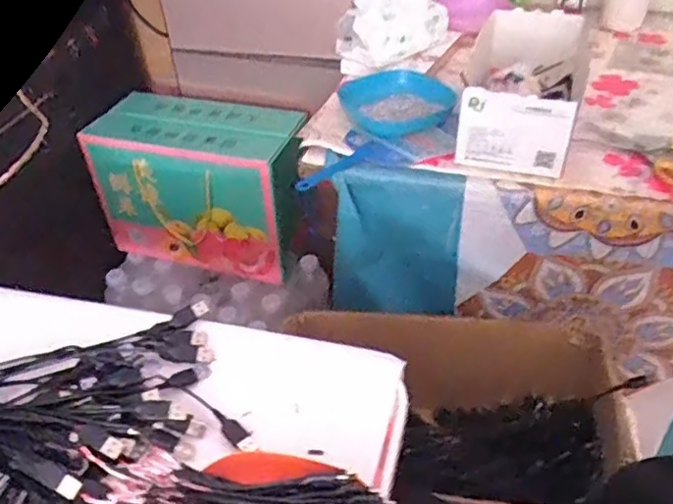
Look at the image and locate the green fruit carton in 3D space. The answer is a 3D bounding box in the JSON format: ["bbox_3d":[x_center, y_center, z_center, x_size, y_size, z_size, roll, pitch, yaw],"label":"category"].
[{"bbox_3d":[-0.216,-0.114,1.010,0.317,0.230,0.162,12,43,15],"label":"green fruit carton"}]

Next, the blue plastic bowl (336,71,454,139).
[{"bbox_3d":[0.080,-0.191,0.785,0.134,0.035,0.120,-18,44,-18],"label":"blue plastic bowl"}]

